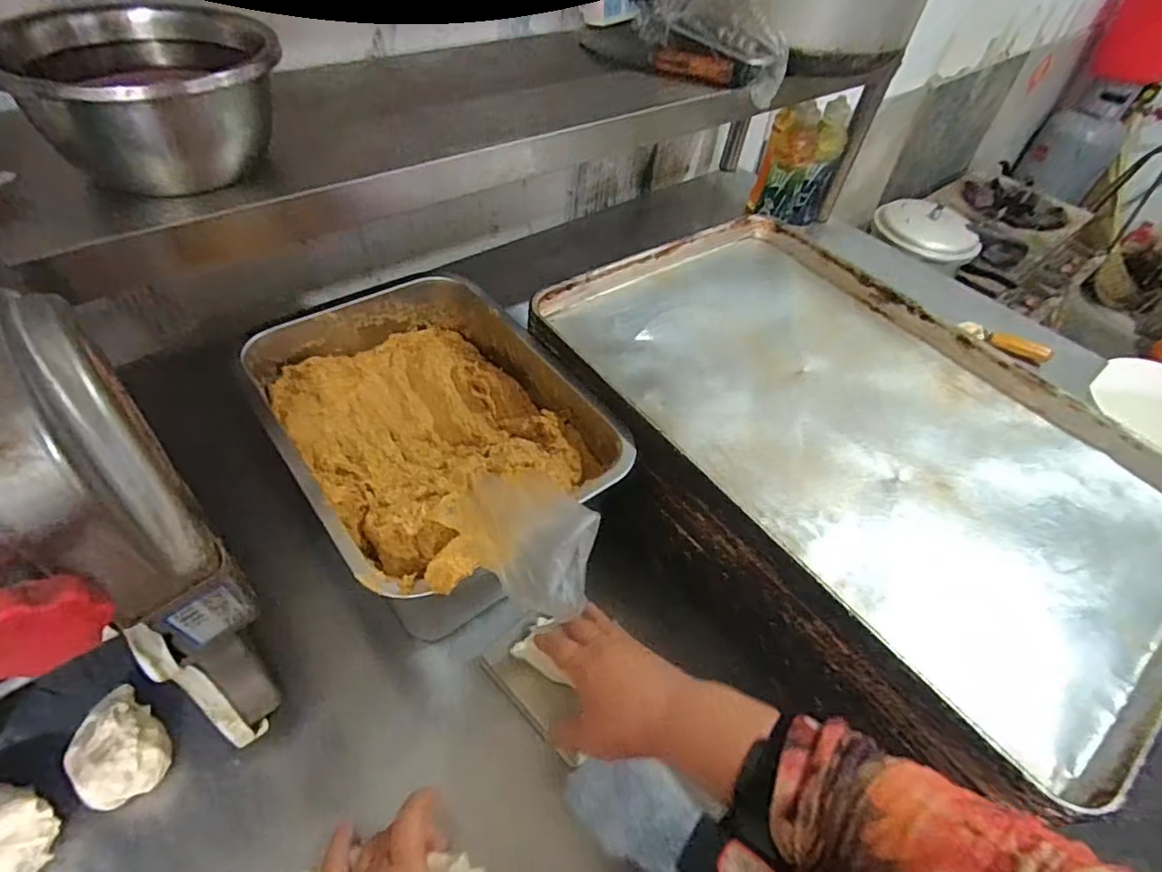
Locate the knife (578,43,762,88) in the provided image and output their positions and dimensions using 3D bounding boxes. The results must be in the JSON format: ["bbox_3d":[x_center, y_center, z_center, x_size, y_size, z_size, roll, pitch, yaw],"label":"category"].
[{"bbox_3d":[0.110,-0.478,0.752,0.226,0.031,0.032,18,48,10],"label":"knife"}]

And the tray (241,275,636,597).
[{"bbox_3d":[-0.139,-0.012,0.570,0.256,0.090,0.368,-27,55,-27],"label":"tray"}]

